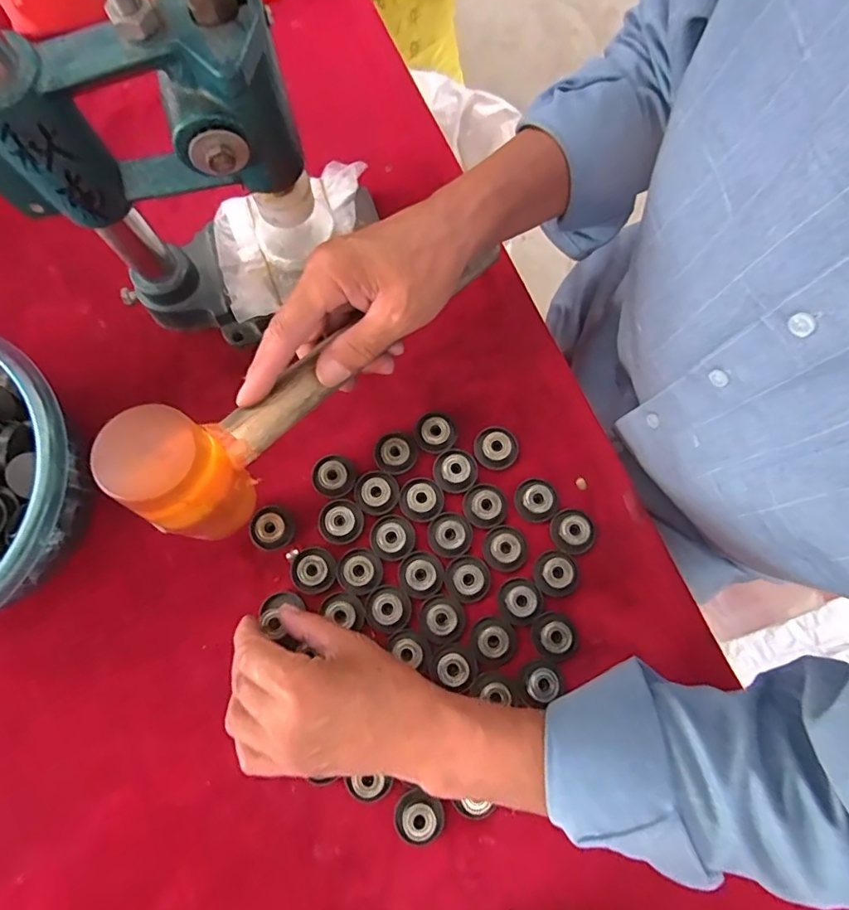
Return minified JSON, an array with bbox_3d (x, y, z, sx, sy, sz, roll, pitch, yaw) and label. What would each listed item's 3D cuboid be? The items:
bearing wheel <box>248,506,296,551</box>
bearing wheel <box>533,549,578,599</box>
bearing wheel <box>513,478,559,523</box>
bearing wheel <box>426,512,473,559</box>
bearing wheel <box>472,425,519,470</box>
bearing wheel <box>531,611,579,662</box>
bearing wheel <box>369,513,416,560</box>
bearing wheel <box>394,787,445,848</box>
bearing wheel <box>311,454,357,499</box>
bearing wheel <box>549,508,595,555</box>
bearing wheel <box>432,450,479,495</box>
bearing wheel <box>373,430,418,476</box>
[{"bbox_3d":[-0.113,0.054,0.383,0.031,0.016,0.030,0,78,0],"label":"bearing wheel"},{"bbox_3d":[0.098,0.086,0.378,0.035,0.012,0.031,-22,79,-5],"label":"bearing wheel"},{"bbox_3d":[0.086,0.033,0.389,0.032,0.014,0.033,0,78,0],"label":"bearing wheel"},{"bbox_3d":[0.019,0.059,0.382,0.033,0.009,0.032,0,78,0],"label":"bearing wheel"},{"bbox_3d":[0.055,-0.006,0.394,0.034,0.014,0.033,-22,79,-5],"label":"bearing wheel"},{"bbox_3d":[0.094,0.129,0.365,0.034,0.014,0.032,0,78,0],"label":"bearing wheel"},{"bbox_3d":[-0.024,0.060,0.380,0.033,0.009,0.032,0,78,0],"label":"bearing wheel"},{"bbox_3d":[-0.004,0.241,0.340,0.033,0.013,0.031,0,78,0],"label":"bearing wheel"},{"bbox_3d":[-0.070,0.015,0.392,0.032,0.007,0.033,0,78,0],"label":"bearing wheel"},{"bbox_3d":[0.109,0.057,0.381,0.029,0.017,0.033,-24,79,-6],"label":"bearing wheel"},{"bbox_3d":[0.024,0.011,0.392,0.033,0.008,0.033,-27,79,-6],"label":"bearing wheel"},{"bbox_3d":[-0.022,-0.002,0.397,0.032,0.011,0.032,0,78,0],"label":"bearing wheel"}]

